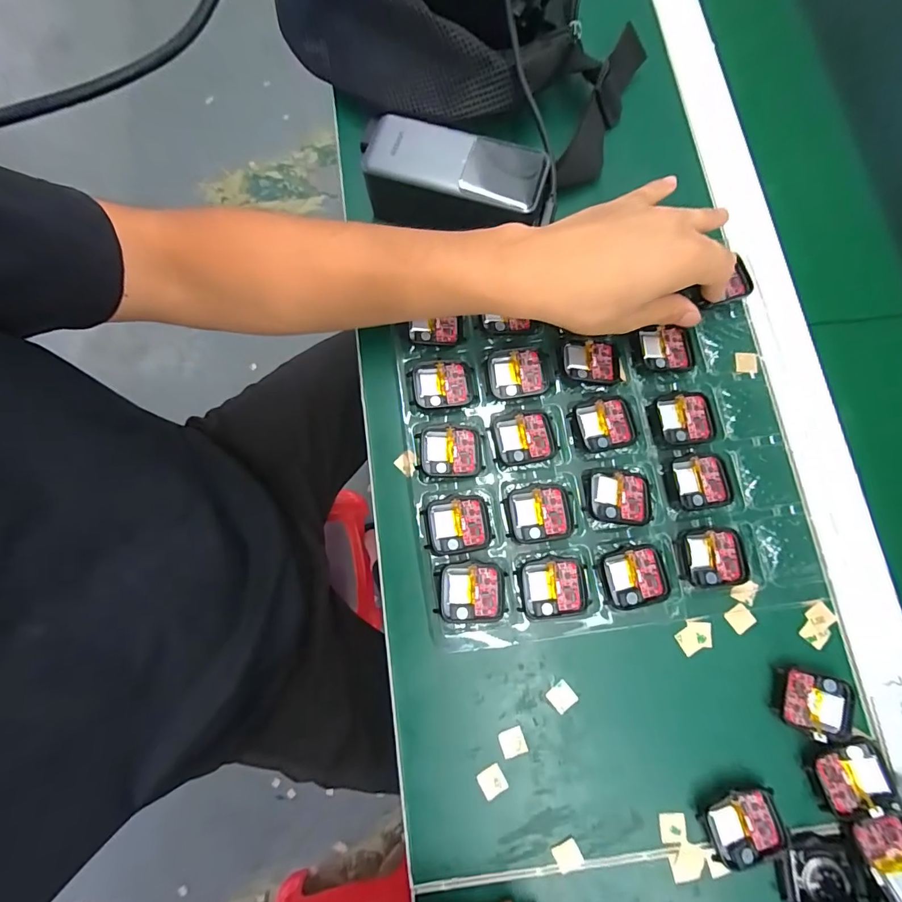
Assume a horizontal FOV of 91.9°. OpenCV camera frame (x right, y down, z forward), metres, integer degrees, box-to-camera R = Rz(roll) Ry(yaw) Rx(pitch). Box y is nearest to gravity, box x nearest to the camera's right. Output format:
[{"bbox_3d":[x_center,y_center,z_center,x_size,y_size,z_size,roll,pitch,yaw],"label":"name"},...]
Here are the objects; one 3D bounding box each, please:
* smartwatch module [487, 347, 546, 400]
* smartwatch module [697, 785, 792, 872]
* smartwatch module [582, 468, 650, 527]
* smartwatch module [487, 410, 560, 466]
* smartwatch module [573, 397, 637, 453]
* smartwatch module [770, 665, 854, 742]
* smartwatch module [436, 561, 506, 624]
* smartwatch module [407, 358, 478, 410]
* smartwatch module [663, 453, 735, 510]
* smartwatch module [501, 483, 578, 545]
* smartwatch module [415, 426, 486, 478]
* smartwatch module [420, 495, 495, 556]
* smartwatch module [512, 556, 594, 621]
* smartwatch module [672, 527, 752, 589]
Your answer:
[{"bbox_3d":[0.049,-0.057,0.323,0.042,0.006,0.036,-6,78,-1],"label":"smartwatch module"},{"bbox_3d":[0.175,0.225,0.261,0.044,0.008,0.039,-16,79,-3],"label":"smartwatch module"},{"bbox_3d":[0.114,0.032,0.298,0.043,0.005,0.037,5,79,1],"label":"smartwatch module"},{"bbox_3d":[0.052,-0.009,0.310,0.045,0.007,0.037,-10,79,-2],"label":"smartwatch module"},{"bbox_3d":[0.109,-0.019,0.310,0.039,0.004,0.037,-11,79,-2],"label":"smartwatch module"},{"bbox_3d":[0.228,0.158,0.273,0.047,0.009,0.037,11,79,3],"label":"smartwatch module"},{"bbox_3d":[0.013,0.093,0.288,0.044,0.006,0.038,0,78,0],"label":"smartwatch module"},{"bbox_3d":[-0.007,-0.049,0.323,0.046,0.005,0.038,-8,79,-1],"label":"smartwatch module"},{"bbox_3d":[0.170,0.021,0.300,0.044,0.004,0.037,-6,78,-1],"label":"smartwatch module"},{"bbox_3d":[0.060,0.042,0.297,0.044,0.006,0.038,-6,78,-1],"label":"smartwatch module"},{"bbox_3d":[0.000,0.001,0.311,0.046,0.006,0.036,-1,78,0],"label":"smartwatch module"},{"bbox_3d":[0.005,0.050,0.300,0.044,0.009,0.038,-8,79,-1],"label":"smartwatch module"},{"bbox_3d":[0.067,0.090,0.287,0.046,0.005,0.038,-6,78,-1],"label":"smartwatch module"},{"bbox_3d":[0.173,0.071,0.289,0.046,0.004,0.037,-5,78,-1],"label":"smartwatch module"}]

